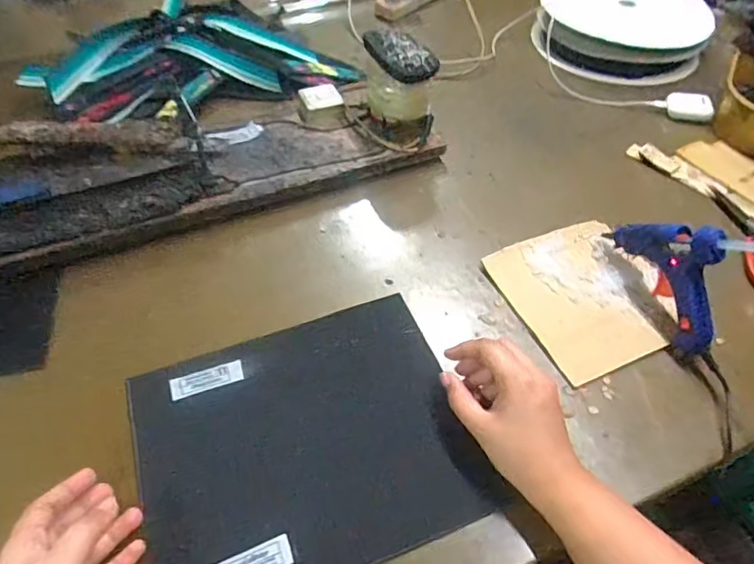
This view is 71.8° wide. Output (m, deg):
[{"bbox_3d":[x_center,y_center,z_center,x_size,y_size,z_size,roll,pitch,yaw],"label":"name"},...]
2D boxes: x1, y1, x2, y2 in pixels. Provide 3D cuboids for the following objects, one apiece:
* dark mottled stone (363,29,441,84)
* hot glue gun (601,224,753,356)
[{"bbox_3d":[0.024,-0.250,0.568,0.048,0.020,0.096,-24,54,-20],"label":"dark mottled stone"},{"bbox_3d":[0.264,-0.014,0.463,0.044,0.113,0.149,-22,53,-18],"label":"hot glue gun"}]

